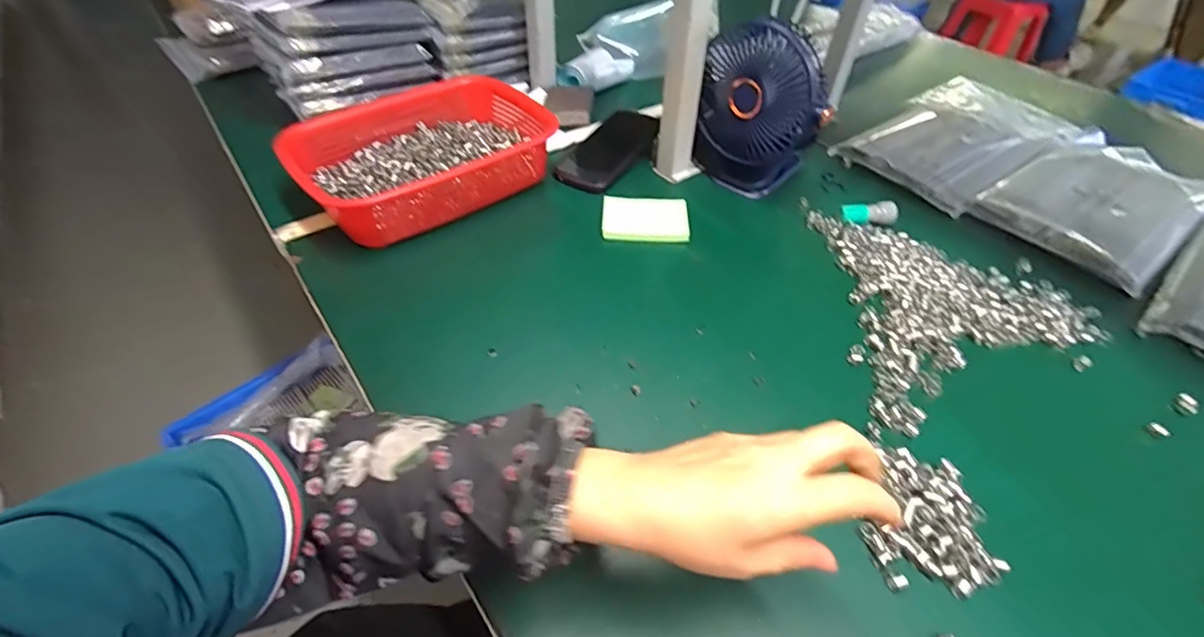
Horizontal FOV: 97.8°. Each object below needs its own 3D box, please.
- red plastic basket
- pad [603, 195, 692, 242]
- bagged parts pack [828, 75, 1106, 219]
[{"bbox_3d":[-0.202,-0.195,0.633,0.291,0.081,0.215,-28,54,-24],"label":"red plastic basket"},{"bbox_3d":[0.050,-0.113,0.598,0.097,0.014,0.067,3,48,1],"label":"pad"},{"bbox_3d":[0.502,-0.252,0.735,0.335,0.030,0.198,-25,53,-22],"label":"bagged parts pack"}]

